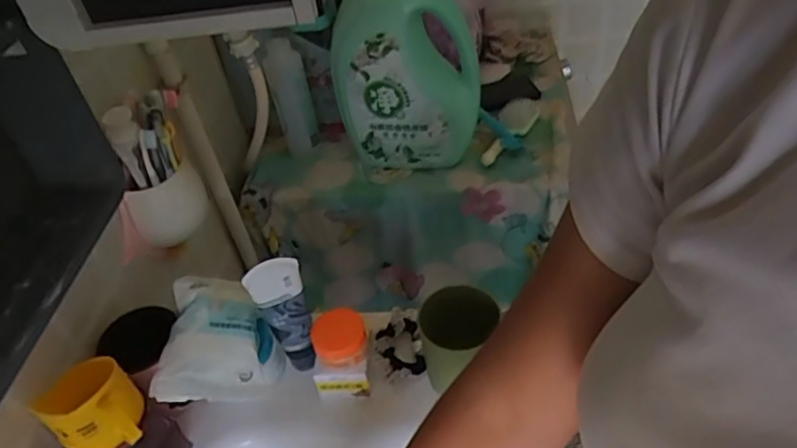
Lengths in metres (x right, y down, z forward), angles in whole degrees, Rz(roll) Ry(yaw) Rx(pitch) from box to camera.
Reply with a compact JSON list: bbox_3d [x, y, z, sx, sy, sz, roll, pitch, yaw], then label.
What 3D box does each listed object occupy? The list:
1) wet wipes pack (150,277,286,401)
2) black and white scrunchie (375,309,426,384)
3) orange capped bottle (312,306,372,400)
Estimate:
[{"bbox_3d":[-0.185,0.127,0.644,0.130,0.060,0.146,14,59,-18],"label":"wet wipes pack"},{"bbox_3d":[0.001,0.144,0.700,0.058,0.036,0.086,-11,43,-1],"label":"black and white scrunchie"},{"bbox_3d":[-0.063,0.149,0.659,0.060,0.095,0.062,-5,43,5],"label":"orange capped bottle"}]

